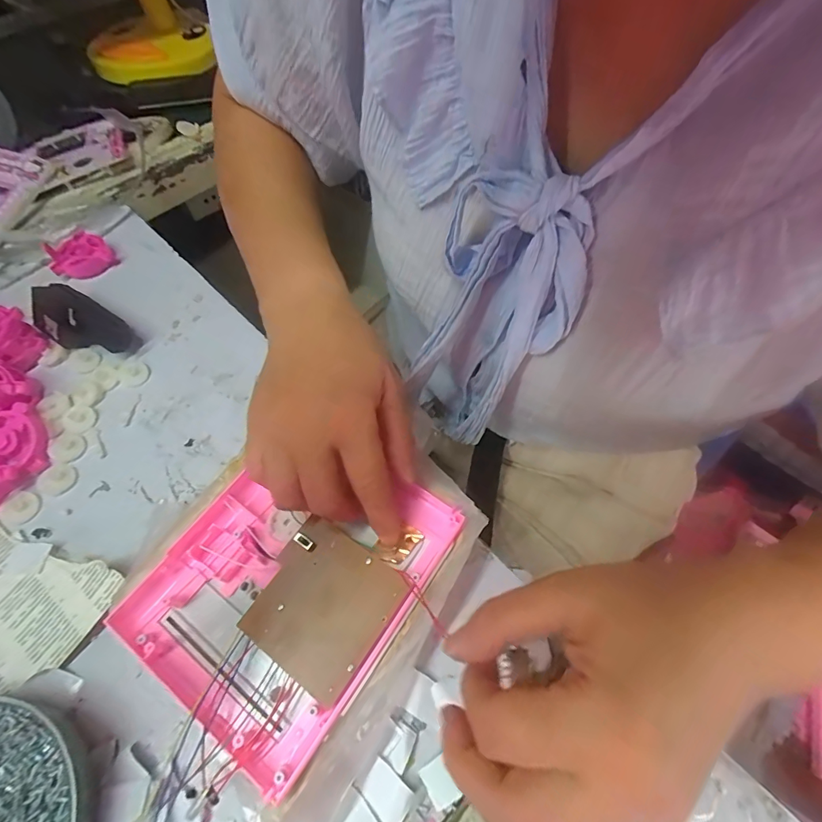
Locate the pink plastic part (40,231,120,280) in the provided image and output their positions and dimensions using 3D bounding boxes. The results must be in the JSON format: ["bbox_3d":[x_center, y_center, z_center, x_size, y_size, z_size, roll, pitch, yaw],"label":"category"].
[{"bbox_3d":[-0.327,-0.153,0.428,0.053,0.020,0.050,-39,82,-23],"label":"pink plastic part"}]

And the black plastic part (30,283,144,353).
[{"bbox_3d":[-0.285,-0.076,0.379,0.095,0.019,0.046,29,64,0],"label":"black plastic part"}]

